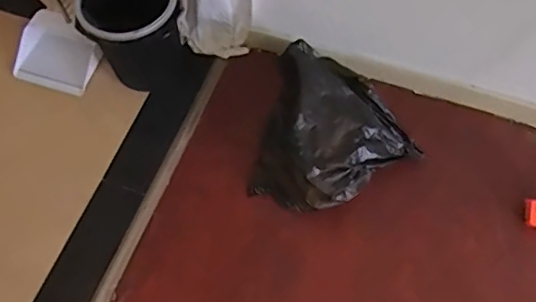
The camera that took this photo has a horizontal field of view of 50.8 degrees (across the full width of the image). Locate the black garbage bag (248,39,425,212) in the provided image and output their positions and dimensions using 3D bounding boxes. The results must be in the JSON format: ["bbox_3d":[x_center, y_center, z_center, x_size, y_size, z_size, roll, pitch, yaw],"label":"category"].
[{"bbox_3d":[0.196,-0.036,1.562,0.425,0.207,0.414,17,64,11],"label":"black garbage bag"}]

